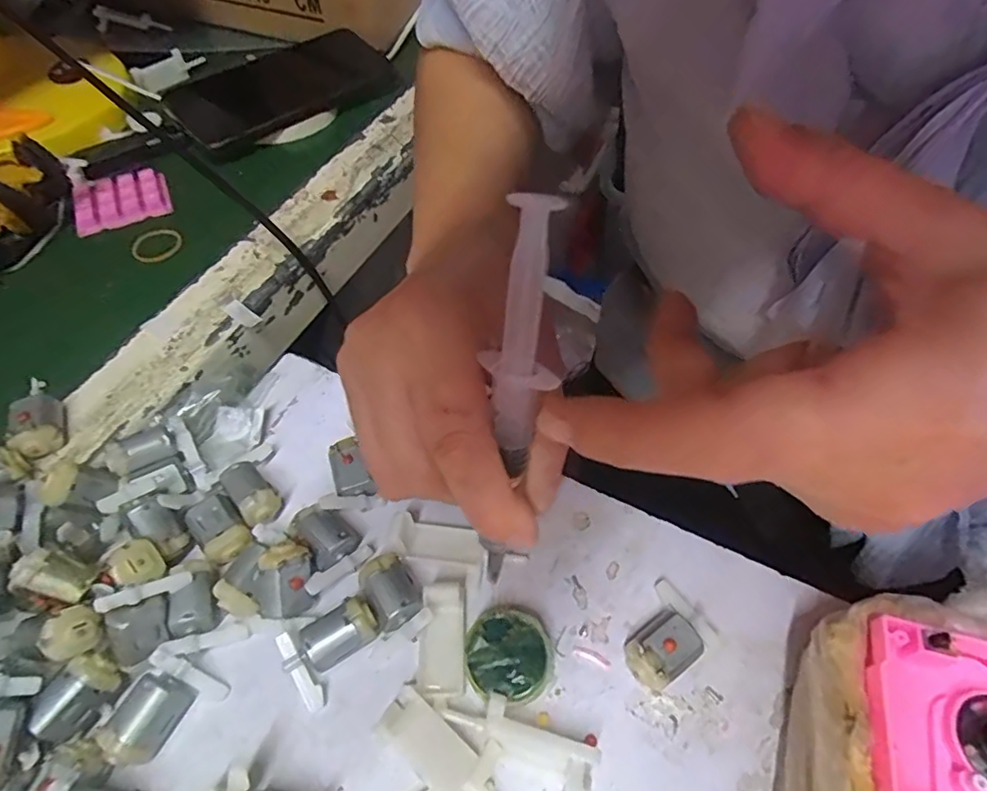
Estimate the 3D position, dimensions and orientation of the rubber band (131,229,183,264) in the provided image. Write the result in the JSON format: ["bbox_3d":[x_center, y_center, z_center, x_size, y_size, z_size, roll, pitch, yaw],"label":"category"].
[{"bbox_3d":[-0.215,-0.096,0.363,0.030,0.007,0.023,-40,77,-22],"label":"rubber band"}]

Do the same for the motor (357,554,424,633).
[{"bbox_3d":[-0.042,0.080,0.230,0.019,0.016,0.027,-31,61,-20],"label":"motor"}]

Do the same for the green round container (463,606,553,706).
[{"bbox_3d":[0.005,0.101,0.219,0.032,0.016,0.033,0,55,-1],"label":"green round container"}]

